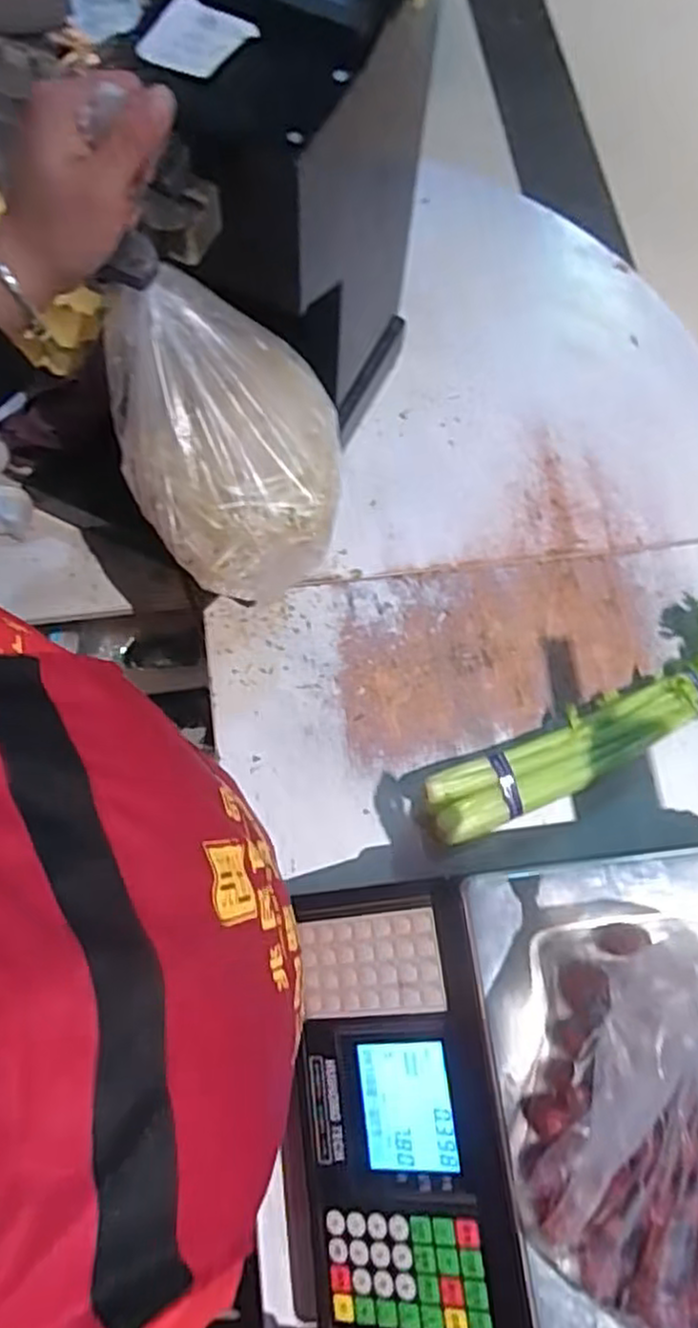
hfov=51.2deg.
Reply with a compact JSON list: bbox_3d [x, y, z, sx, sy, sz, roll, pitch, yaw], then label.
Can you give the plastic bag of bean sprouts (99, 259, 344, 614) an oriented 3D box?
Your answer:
[{"bbox_3d":[-0.094,-0.157,0.526,0.166,0.156,0.165,1,71,-2],"label":"plastic bag of bean sprouts"}]

